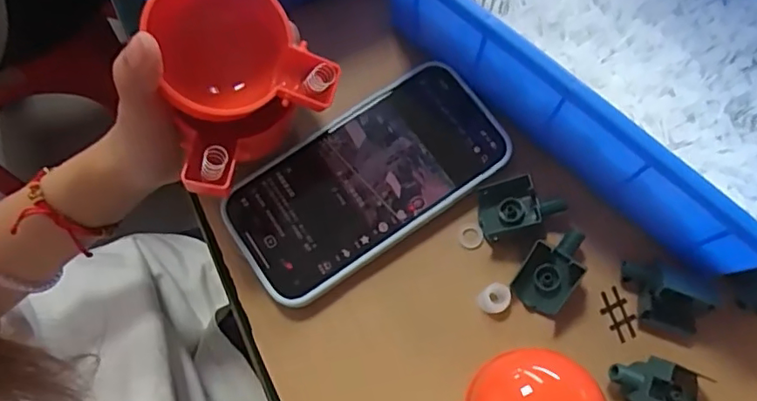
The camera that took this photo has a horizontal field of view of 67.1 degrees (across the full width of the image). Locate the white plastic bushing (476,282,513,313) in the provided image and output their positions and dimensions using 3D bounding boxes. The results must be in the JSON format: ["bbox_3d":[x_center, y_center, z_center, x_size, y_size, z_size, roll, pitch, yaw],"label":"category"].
[{"bbox_3d":[0.059,0.051,0.292,0.016,0.010,0.014,-29,76,-10],"label":"white plastic bushing"}]

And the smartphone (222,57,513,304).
[{"bbox_3d":[-0.005,-0.013,0.304,0.150,0.016,0.073,-33,77,-11],"label":"smartphone"}]

